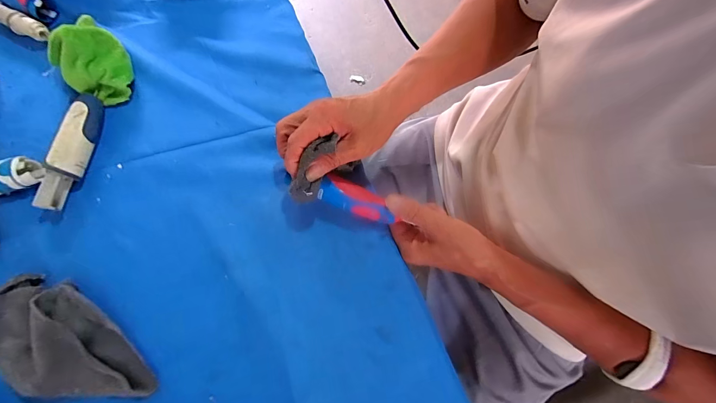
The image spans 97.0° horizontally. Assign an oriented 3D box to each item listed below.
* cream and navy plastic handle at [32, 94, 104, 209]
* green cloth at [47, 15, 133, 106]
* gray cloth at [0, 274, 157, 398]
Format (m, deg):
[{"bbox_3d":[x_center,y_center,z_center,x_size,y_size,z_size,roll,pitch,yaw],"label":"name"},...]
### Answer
[{"bbox_3d":[-0.315,-0.055,0.350,0.030,0.028,0.129,11,74,1],"label":"cream and navy plastic handle"},{"bbox_3d":[-0.298,-0.155,0.362,0.072,0.059,0.071,-43,80,-13],"label":"green cloth"},{"bbox_3d":[-0.281,0.137,0.297,0.173,0.026,0.080,40,76,9],"label":"gray cloth"}]

